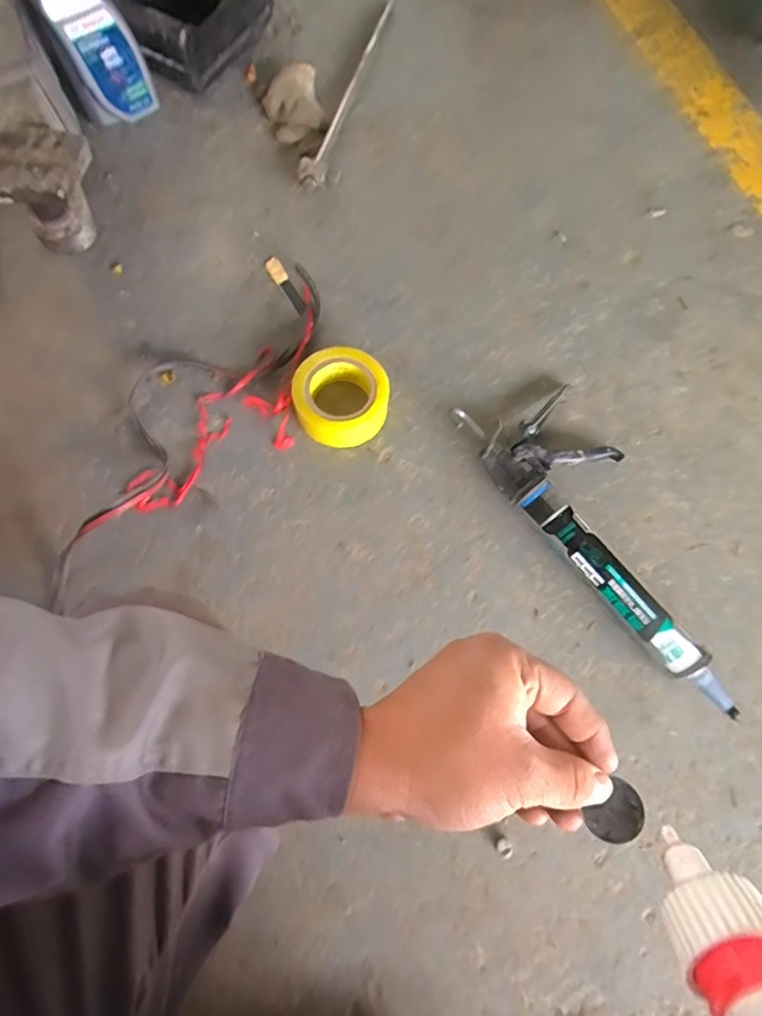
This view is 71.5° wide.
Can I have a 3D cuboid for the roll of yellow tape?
[{"bbox_3d":[-0.050,-0.135,0.657,0.115,0.068,0.110,0,72,0],"label":"roll of yellow tape"}]

